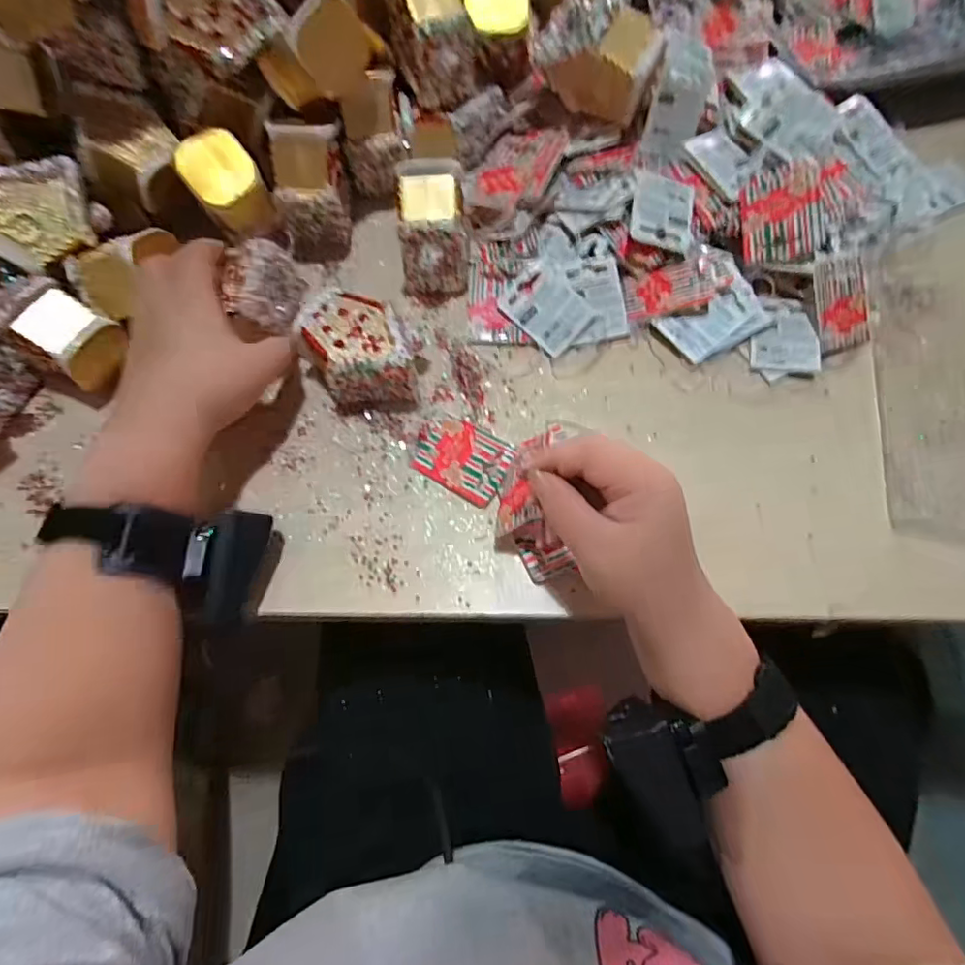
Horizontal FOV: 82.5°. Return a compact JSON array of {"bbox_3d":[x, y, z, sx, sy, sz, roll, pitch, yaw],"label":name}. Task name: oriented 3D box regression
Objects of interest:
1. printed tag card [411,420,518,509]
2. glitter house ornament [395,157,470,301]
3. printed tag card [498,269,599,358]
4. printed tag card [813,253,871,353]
[{"bbox_3d":[-0.014,-0.017,0.361,0.064,0.004,0.045,29,81,18],"label":"printed tag card"},{"bbox_3d":[-0.036,-0.182,0.398,0.047,0.066,0.064,-3,68,1],"label":"glitter house ornament"},{"bbox_3d":[0.047,-0.124,0.391,0.046,0.004,0.056,-45,86,3],"label":"printed tag card"},{"bbox_3d":[0.250,-0.126,0.382,0.043,0.009,0.066,-8,93,-13],"label":"printed tag card"}]

